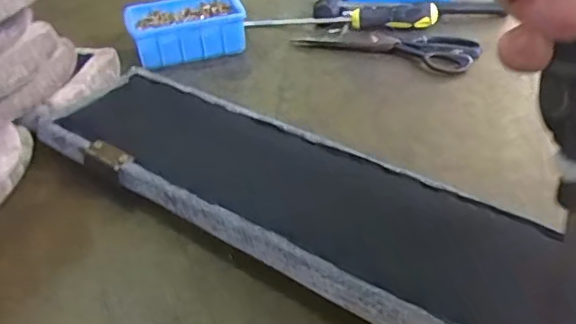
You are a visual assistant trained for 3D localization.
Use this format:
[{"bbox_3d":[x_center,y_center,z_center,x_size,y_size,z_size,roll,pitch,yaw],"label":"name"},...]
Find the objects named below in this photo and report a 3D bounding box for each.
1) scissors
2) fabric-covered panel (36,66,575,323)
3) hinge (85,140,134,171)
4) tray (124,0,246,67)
[{"bbox_3d":[0.119,-0.141,0.680,0.207,0.010,0.074,14,41,22],"label":"scissors"},{"bbox_3d":[0.025,0.034,0.431,0.525,0.027,0.125,22,45,30],"label":"fabric-covered panel"},{"bbox_3d":[-0.155,-0.008,0.483,0.051,0.007,0.019,22,45,30],"label":"hinge"},{"bbox_3d":[-0.125,-0.167,0.696,0.140,0.052,0.091,-17,39,-13],"label":"tray"}]

